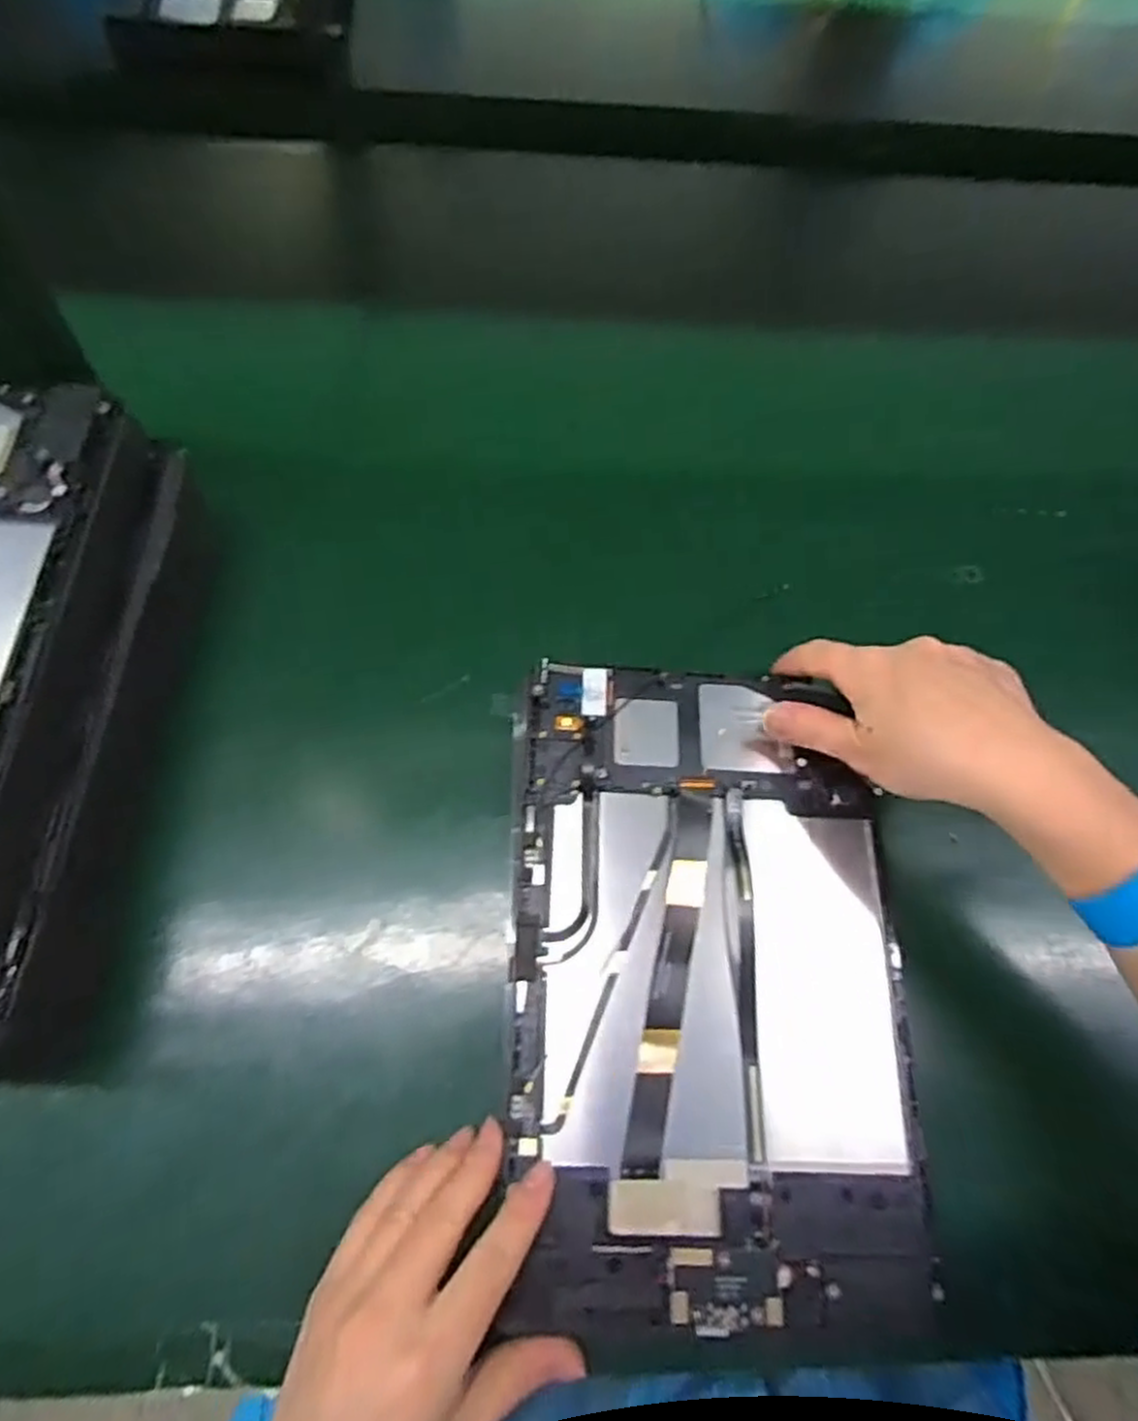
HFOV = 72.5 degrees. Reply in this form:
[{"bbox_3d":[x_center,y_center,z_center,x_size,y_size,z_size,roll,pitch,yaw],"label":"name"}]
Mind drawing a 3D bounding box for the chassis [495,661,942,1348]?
[{"bbox_3d":[0.053,0.094,0.301,0.148,0.013,0.239,1,65,-3],"label":"chassis"}]

